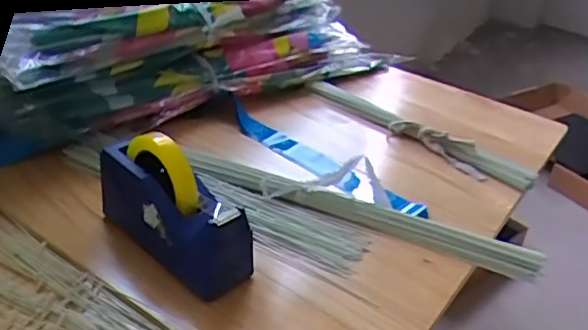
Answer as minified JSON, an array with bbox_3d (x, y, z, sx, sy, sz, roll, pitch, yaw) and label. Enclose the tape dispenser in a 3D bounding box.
[{"bbox_3d":[-0.143,0.045,0.638,0.209,0.130,0.063,25,37,27],"label":"tape dispenser"}]

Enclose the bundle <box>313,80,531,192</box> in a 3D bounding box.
[{"bbox_3d":[0.192,-0.061,0.950,0.422,0.040,0.051,32,41,34],"label":"bundle"}]

